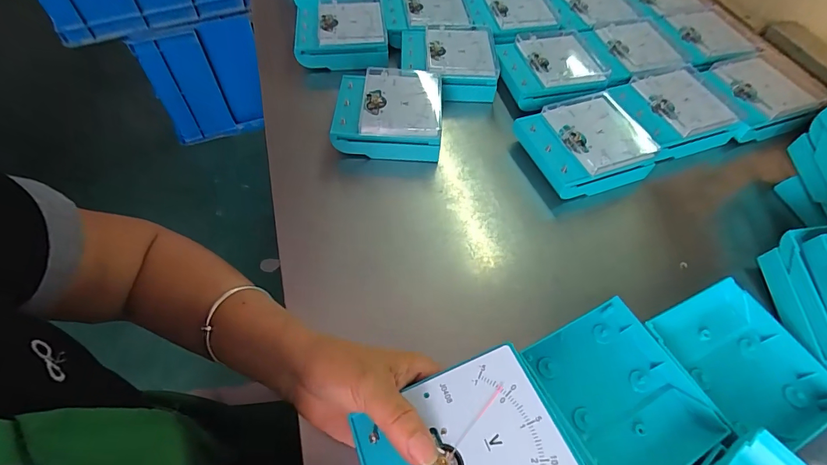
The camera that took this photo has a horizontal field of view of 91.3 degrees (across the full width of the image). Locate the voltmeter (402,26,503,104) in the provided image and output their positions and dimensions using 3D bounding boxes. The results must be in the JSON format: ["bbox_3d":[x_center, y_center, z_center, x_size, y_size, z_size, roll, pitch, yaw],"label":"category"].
[{"bbox_3d":[0.043,-0.213,0.515,0.116,0.052,0.105,-2,56,-4],"label":"voltmeter"}]

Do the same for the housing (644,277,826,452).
[{"bbox_3d":[0.259,0.105,0.318,0.104,0.026,0.116,-20,60,-16],"label":"housing"}]

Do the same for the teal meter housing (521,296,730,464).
[{"bbox_3d":[0.151,0.119,0.301,0.104,0.024,0.114,-24,61,-17],"label":"teal meter housing"}]

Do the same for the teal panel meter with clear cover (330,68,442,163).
[{"bbox_3d":[-0.026,-0.134,0.458,0.118,0.046,0.107,4,56,0],"label":"teal panel meter with clear cover"}]

